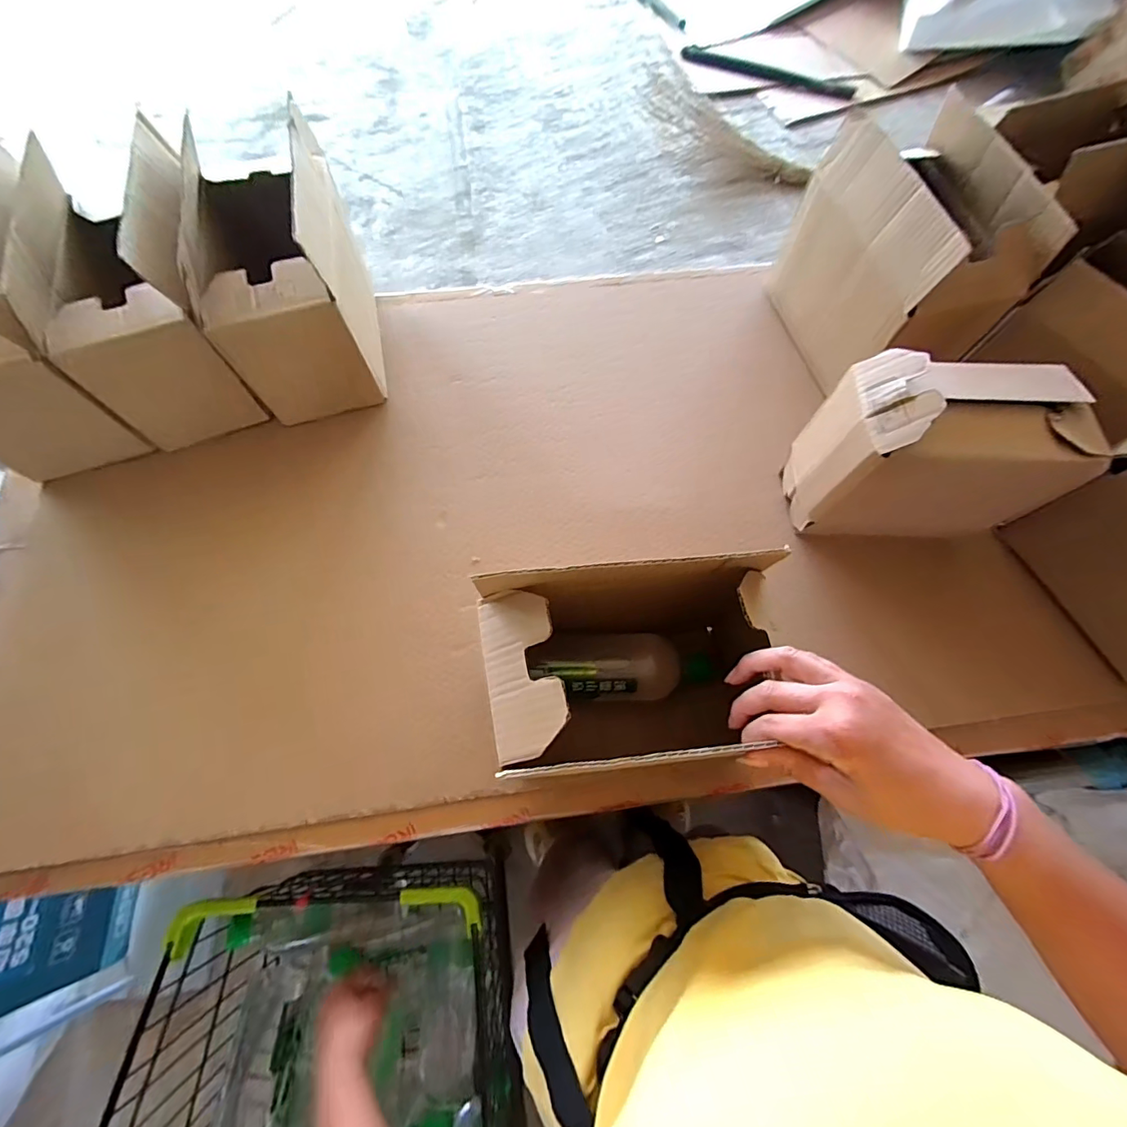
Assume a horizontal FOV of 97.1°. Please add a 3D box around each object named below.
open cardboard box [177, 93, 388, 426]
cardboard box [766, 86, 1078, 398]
[{"bbox_3d":[-0.317,-0.322,0.573,0.157,0.219,0.212,-10,70,-6],"label":"open cardboard box"},{"bbox_3d":[0.384,-0.353,0.580,0.161,0.203,0.220,-8,70,-5],"label":"cardboard box"}]

